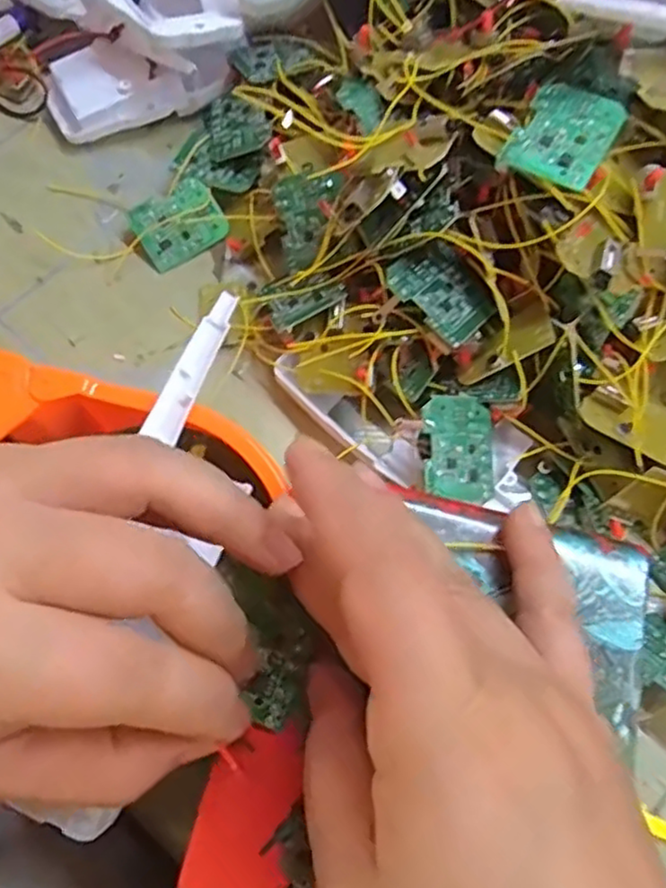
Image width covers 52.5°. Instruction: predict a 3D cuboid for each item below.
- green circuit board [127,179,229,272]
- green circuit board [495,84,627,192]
[{"bbox_3d":[-0.076,-0.109,0.334,0.042,0.005,0.033,-33,93,-5],"label":"green circuit board"},{"bbox_3d":[0.086,-0.116,0.252,0.034,0.005,0.040,28,82,14],"label":"green circuit board"}]

